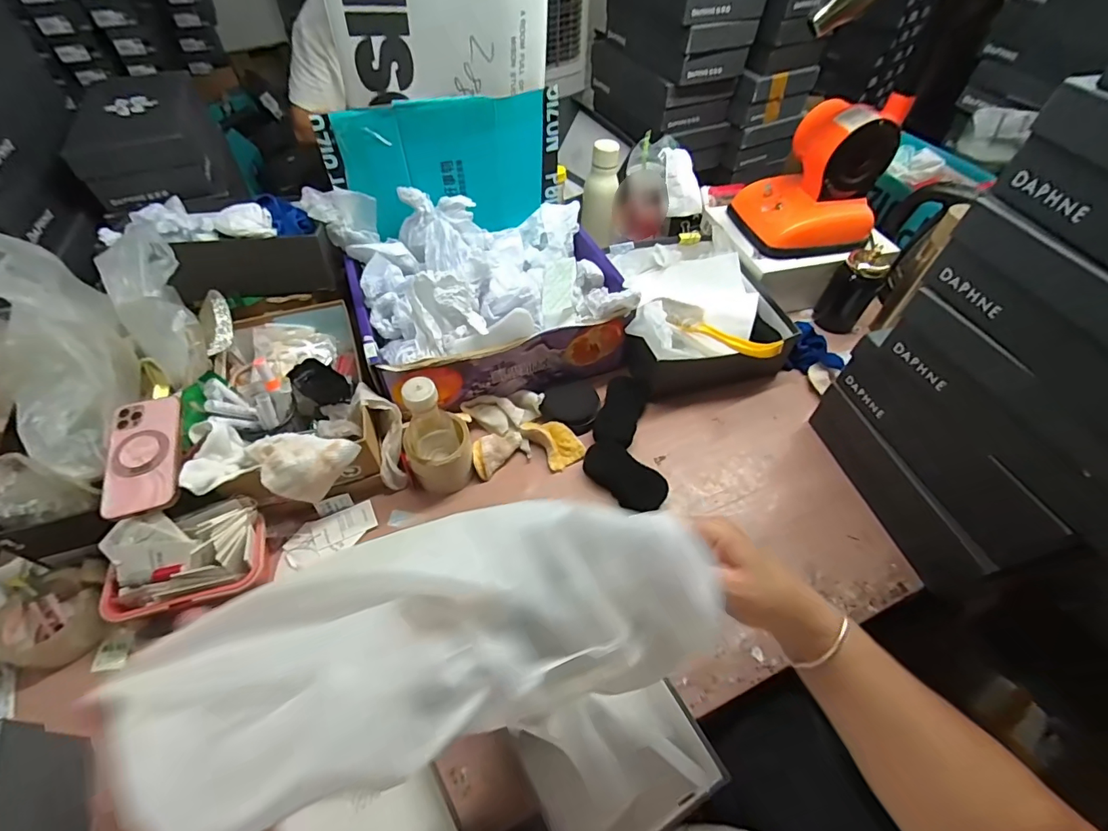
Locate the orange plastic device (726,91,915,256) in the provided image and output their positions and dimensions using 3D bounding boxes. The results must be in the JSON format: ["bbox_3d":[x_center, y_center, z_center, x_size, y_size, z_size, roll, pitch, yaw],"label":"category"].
[{"bbox_3d":[0.456,-0.413,0.820,0.192,0.204,0.176,-8,53,-8],"label":"orange plastic device"}]

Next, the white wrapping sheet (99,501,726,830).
[{"bbox_3d":[-0.057,0.126,0.268,0.309,0.082,0.110,-9,53,-17],"label":"white wrapping sheet"}]

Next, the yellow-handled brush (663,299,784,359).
[{"bbox_3d":[0.254,-0.137,0.738,0.199,0.041,0.043,36,59,22],"label":"yellow-handled brush"}]

